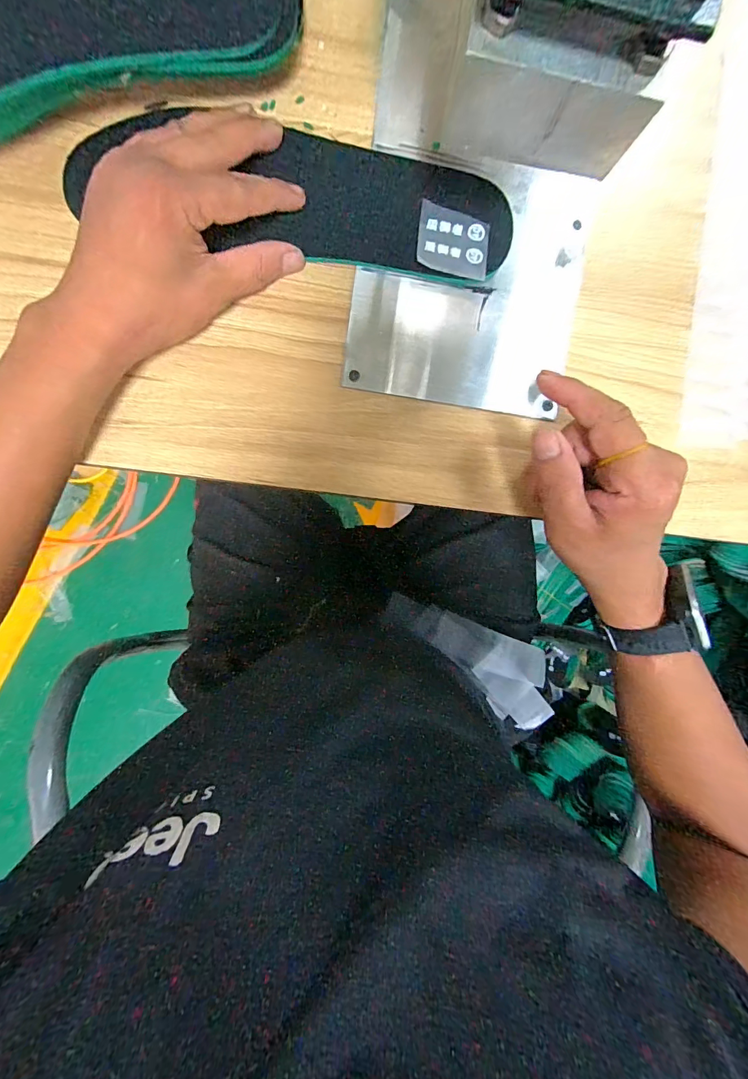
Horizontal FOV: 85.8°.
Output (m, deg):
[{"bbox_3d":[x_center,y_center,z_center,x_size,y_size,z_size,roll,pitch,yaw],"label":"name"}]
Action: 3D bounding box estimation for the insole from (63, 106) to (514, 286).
[{"bbox_3d":[-0.042,-0.202,0.235,0.253,0.018,0.074,7,95,-6],"label":"insole"}]

